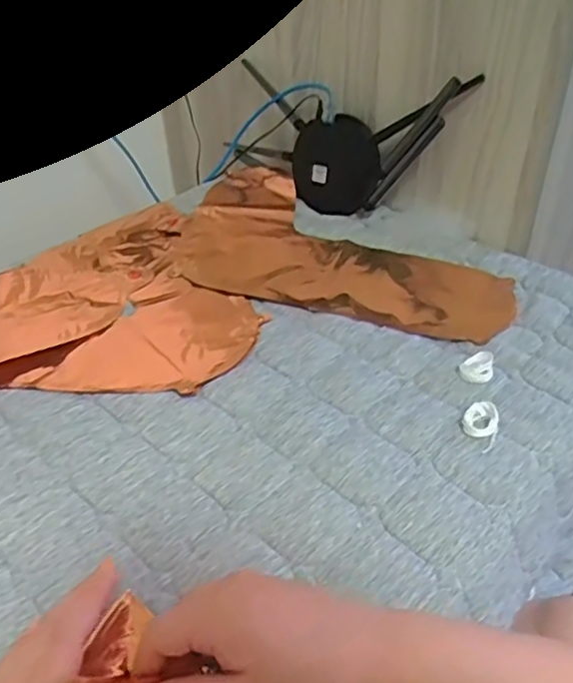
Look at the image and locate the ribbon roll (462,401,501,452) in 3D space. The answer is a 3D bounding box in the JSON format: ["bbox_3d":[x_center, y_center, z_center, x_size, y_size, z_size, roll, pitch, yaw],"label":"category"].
[{"bbox_3d":[0.153,0.065,0.495,0.028,0.006,0.048,11,42,15],"label":"ribbon roll"}]

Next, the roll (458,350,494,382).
[{"bbox_3d":[0.164,0.021,0.540,0.028,0.016,0.030,-1,40,1],"label":"roll"}]

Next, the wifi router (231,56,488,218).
[{"bbox_3d":[0.059,-0.236,0.750,0.322,0.161,0.034,23,23,37],"label":"wifi router"}]

